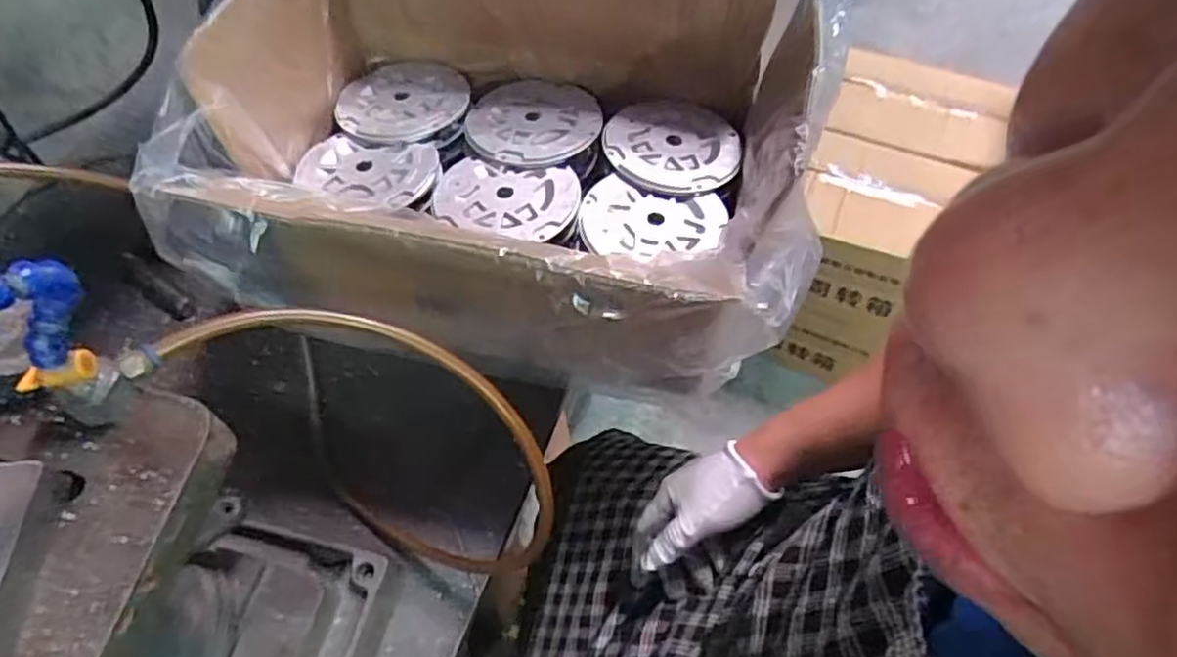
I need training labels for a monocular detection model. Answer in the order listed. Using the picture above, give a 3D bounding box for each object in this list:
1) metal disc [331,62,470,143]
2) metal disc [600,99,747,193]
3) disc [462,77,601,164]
[{"bbox_3d":[-0.192,-0.243,0.748,0.125,0.009,0.128,0,56,0],"label":"metal disc"},{"bbox_3d":[0.083,-0.183,0.703,0.131,0.010,0.127,0,56,0],"label":"metal disc"},{"bbox_3d":[-0.055,-0.218,0.729,0.134,0.008,0.136,0,56,0],"label":"disc"}]

